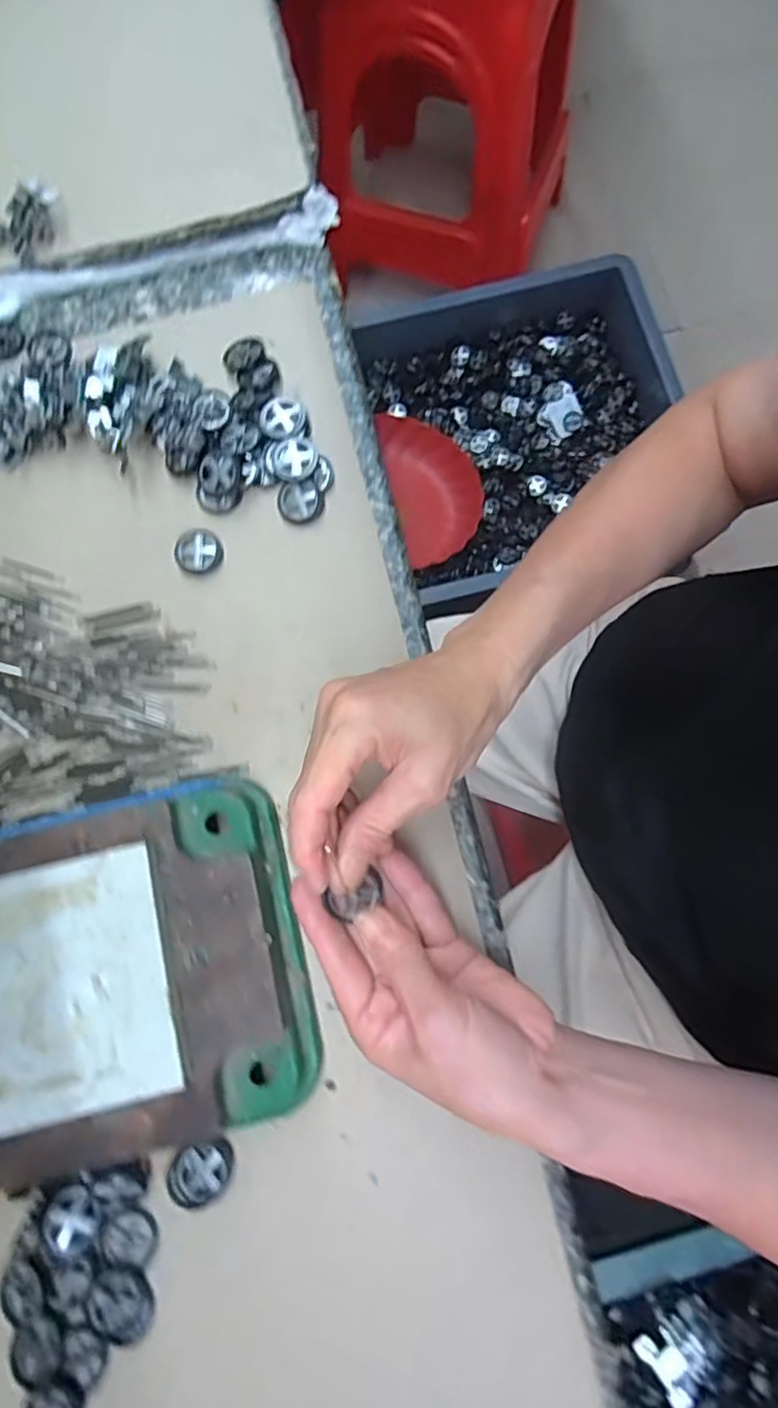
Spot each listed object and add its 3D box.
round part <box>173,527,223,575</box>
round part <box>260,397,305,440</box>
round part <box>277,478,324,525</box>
[{"bbox_3d":[-0.114,-0.092,0.377,0.028,0.008,0.027,0,78,1],"label":"round part"},{"bbox_3d":[-0.064,-0.173,0.381,0.027,0.009,0.023,22,80,6],"label":"round part"},{"bbox_3d":[-0.053,-0.121,0.380,0.026,0.004,0.025,1,95,10],"label":"round part"}]

